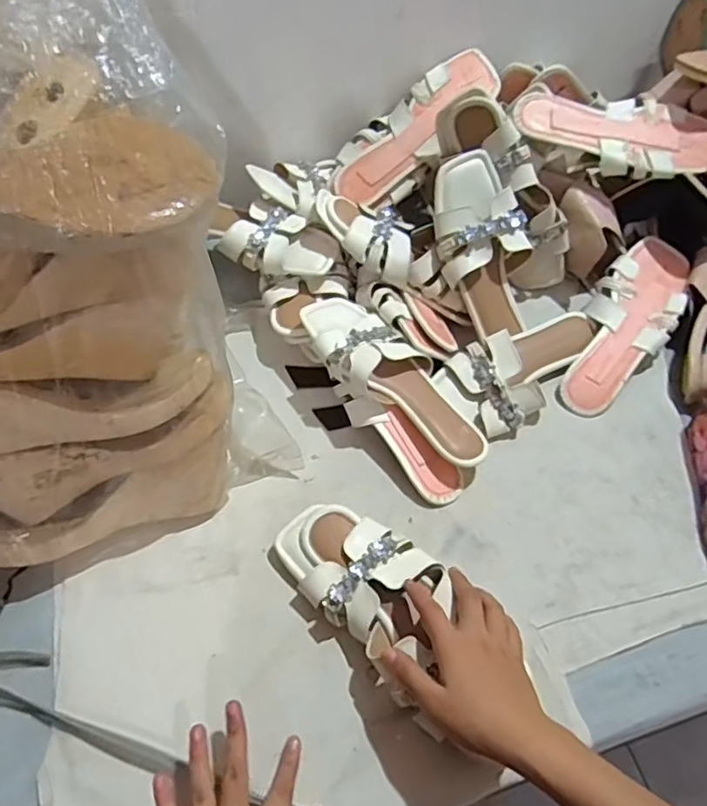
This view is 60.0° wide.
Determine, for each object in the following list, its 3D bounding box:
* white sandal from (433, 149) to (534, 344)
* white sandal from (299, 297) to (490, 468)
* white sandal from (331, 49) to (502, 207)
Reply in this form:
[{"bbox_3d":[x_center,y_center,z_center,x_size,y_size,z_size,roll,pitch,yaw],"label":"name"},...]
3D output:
[{"bbox_3d":[0.148,-0.174,0.685,0.093,0.204,0.054,-19,14,-18],"label":"white sandal"},{"bbox_3d":[0.044,-0.027,0.635,0.237,0.044,0.096,44,61,7],"label":"white sandal"},{"bbox_3d":[0.071,-0.331,0.737,0.226,0.045,0.094,-44,63,5],"label":"white sandal"}]

